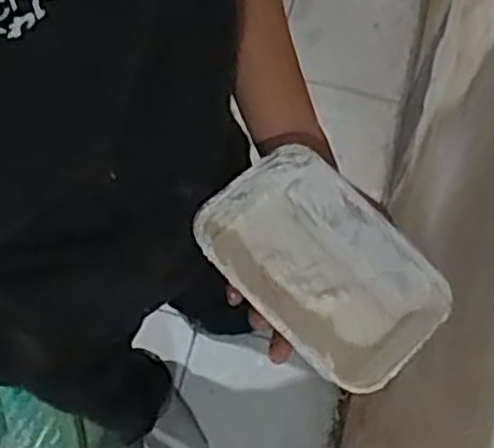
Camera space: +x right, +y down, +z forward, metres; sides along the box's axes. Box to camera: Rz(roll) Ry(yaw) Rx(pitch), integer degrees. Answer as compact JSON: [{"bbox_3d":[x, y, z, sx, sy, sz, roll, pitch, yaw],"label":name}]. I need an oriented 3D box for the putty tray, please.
[{"bbox_3d":[0.053,0.035,0.548,0.117,0.061,0.170,-41,73,-20],"label":"putty tray"}]

